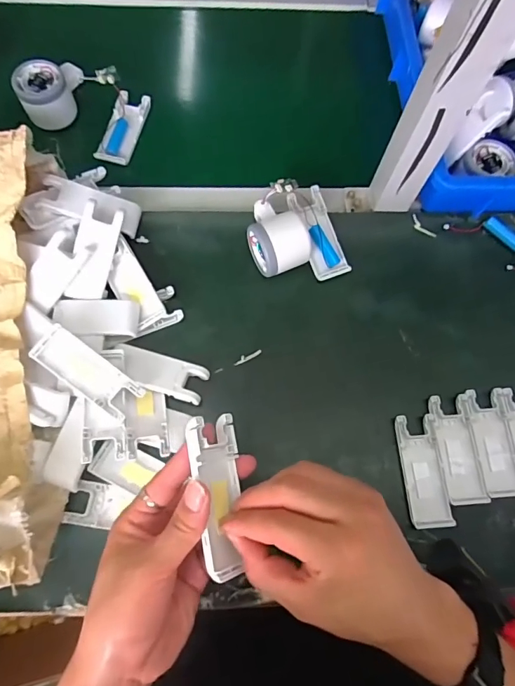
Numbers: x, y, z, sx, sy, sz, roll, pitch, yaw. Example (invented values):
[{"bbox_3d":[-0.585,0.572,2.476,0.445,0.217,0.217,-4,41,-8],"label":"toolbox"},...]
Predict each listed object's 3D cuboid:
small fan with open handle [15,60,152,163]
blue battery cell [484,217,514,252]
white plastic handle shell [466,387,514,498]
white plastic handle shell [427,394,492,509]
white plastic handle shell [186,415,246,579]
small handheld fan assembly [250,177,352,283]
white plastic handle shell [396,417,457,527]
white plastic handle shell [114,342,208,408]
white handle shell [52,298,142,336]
[{"bbox_3d":[-0.211,-0.284,0.525,0.136,0.050,0.103,16,72,3],"label":"small fan with open handle"},{"bbox_3d":[0.286,-0.126,0.511,0.013,0.016,0.049,-43,78,-14],"label":"blue battery cell"},{"bbox_3d":[0.237,0.098,0.438,0.039,0.008,0.102,-6,73,-4],"label":"white plastic handle shell"},{"bbox_3d":[0.198,0.104,0.435,0.040,0.007,0.102,-6,73,-4],"label":"white plastic handle shell"},{"bbox_3d":[-0.027,0.102,0.300,0.015,0.039,0.104,-16,70,33],"label":"white plastic handle shell"},{"bbox_3d":[0.041,-0.120,0.474,0.097,0.056,0.104,-20,74,-8],"label":"small handheld fan assembly"},{"bbox_3d":[0.161,0.123,0.426,0.038,0.009,0.102,-3,72,-3],"label":"white plastic handle shell"},{"bbox_3d":[-0.098,0.030,0.440,0.092,0.027,0.039,15,72,3],"label":"white plastic handle shell"},{"bbox_3d":[-0.162,-0.025,0.446,0.080,0.013,0.041,-4,73,-3],"label":"white handle shell"}]

